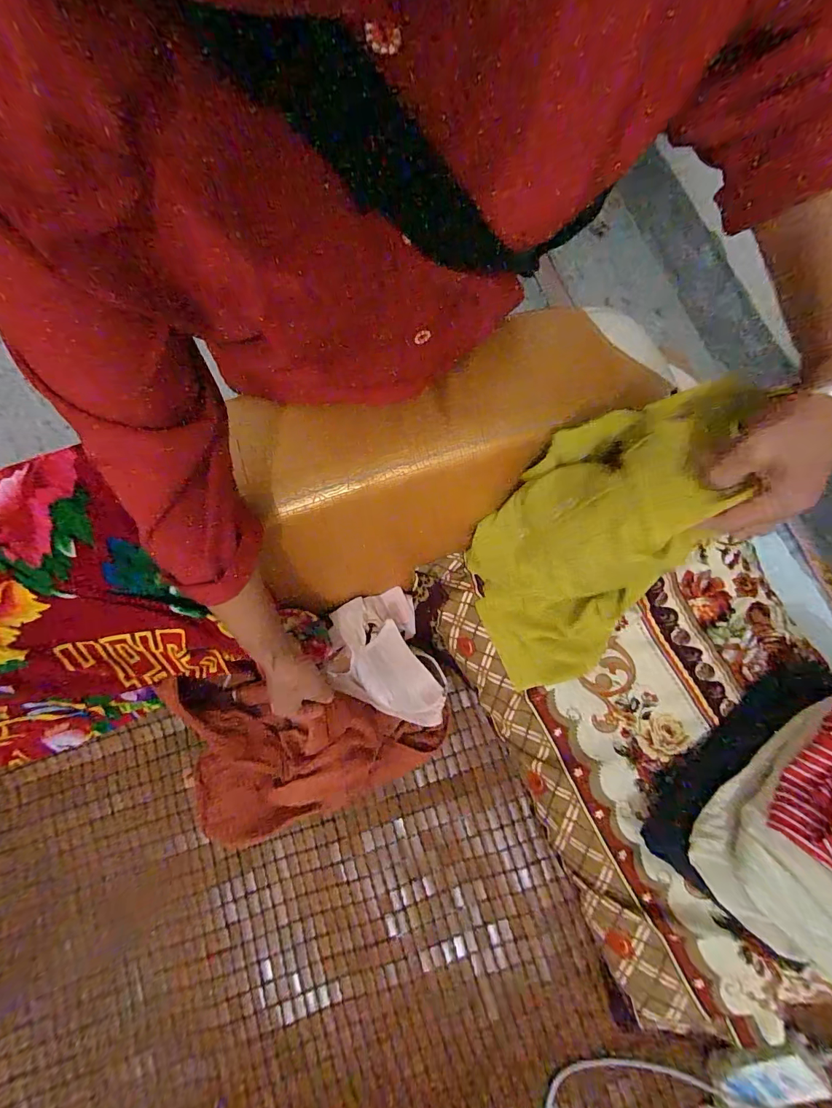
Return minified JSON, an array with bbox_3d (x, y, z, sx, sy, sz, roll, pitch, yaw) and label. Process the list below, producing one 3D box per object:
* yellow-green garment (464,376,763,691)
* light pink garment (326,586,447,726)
[{"bbox_3d":[0.155,0.008,0.463,0.179,0.254,0.250,22,79,5],"label":"yellow-green garment"},{"bbox_3d":[-0.047,0.162,0.623,0.143,0.087,0.196,-22,81,-3],"label":"light pink garment"}]

